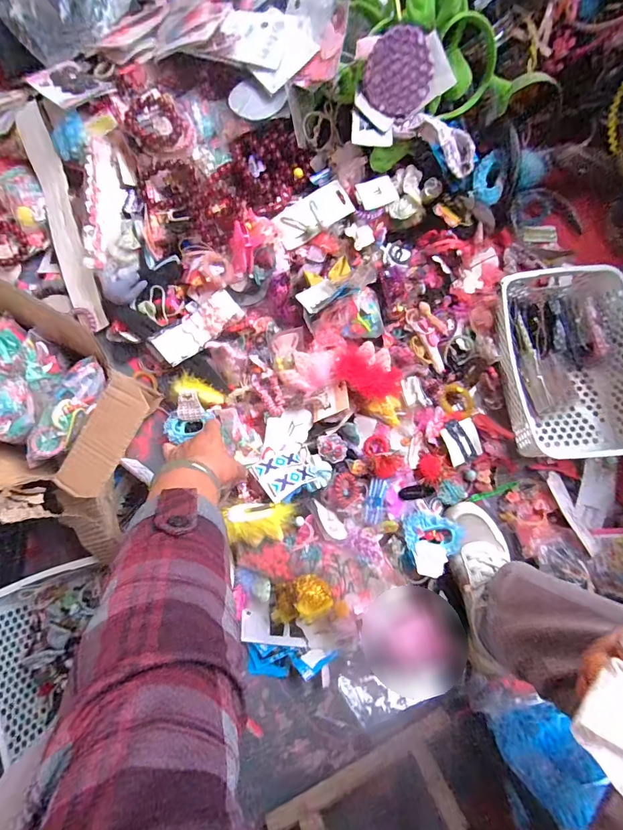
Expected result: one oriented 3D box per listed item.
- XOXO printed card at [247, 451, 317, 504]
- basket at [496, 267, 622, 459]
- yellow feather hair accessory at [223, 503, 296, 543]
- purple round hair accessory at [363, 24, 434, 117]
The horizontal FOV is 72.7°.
[{"bbox_3d":[-0.035,0.078,0.589,0.083,0.014,0.060,-25,66,-38],"label":"XOXO printed card"},{"bbox_3d":[0.404,-0.090,0.670,0.198,0.088,0.312,-8,79,-2],"label":"basket"},{"bbox_3d":[-0.071,0.143,0.564,0.086,0.026,0.049,0,79,-1],"label":"yellow feather hair accessory"},{"bbox_3d":[0.125,-0.487,0.604,0.093,0.096,0.010,22,44,-18],"label":"purple round hair accessory"}]

